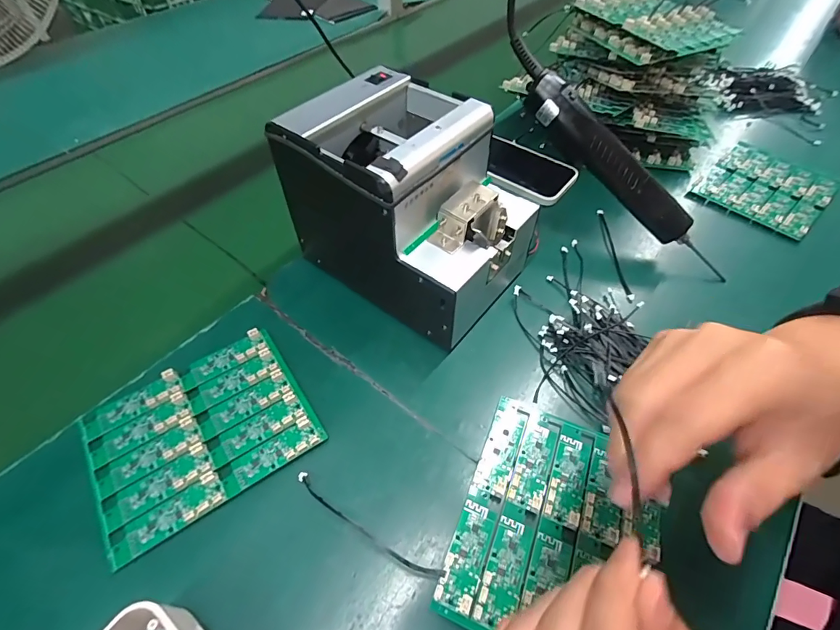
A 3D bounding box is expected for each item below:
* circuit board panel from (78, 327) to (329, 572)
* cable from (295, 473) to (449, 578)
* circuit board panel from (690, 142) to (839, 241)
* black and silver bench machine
[{"bbox_3d":[-0.163,0.085,0.313,0.147,0.014,0.120,-29,57,-20],"label":"circuit board panel"},{"bbox_3d":[-0.037,0.138,0.274,0.116,0.010,0.010,26,59,21],"label":"cable"},{"bbox_3d":[0.410,-0.154,0.492,0.140,0.008,0.119,-37,60,-24],"label":"circuit board panel"},{"bbox_3d":[-0.006,-0.094,0.361,0.178,0.148,0.132,32,59,24],"label":"black and silver bench machine"}]

